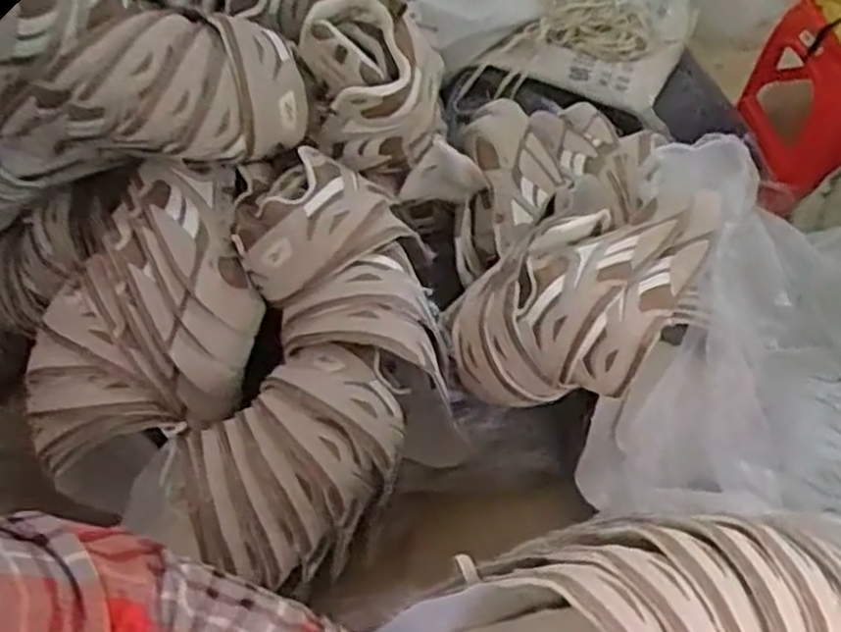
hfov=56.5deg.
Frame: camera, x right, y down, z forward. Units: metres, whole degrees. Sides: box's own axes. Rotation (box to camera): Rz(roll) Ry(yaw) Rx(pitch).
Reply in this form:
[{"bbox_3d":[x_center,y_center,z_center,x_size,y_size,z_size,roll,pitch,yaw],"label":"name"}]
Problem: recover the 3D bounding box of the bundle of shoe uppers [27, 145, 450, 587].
[{"bbox_3d":[-0.181,0.046,0.798,0.368,0.268,0.344,-1,51,1],"label":"bundle of shoe uppers"}]

